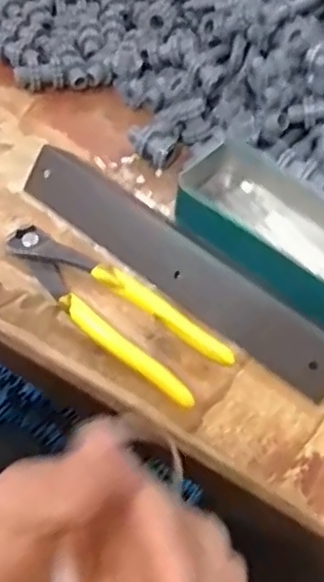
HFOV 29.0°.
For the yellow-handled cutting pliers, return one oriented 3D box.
[{"bbox_3d":[-0.032,0.008,0.394,0.158,0.013,0.052,36,60,19],"label":"yellow-handled cutting pliers"}]

